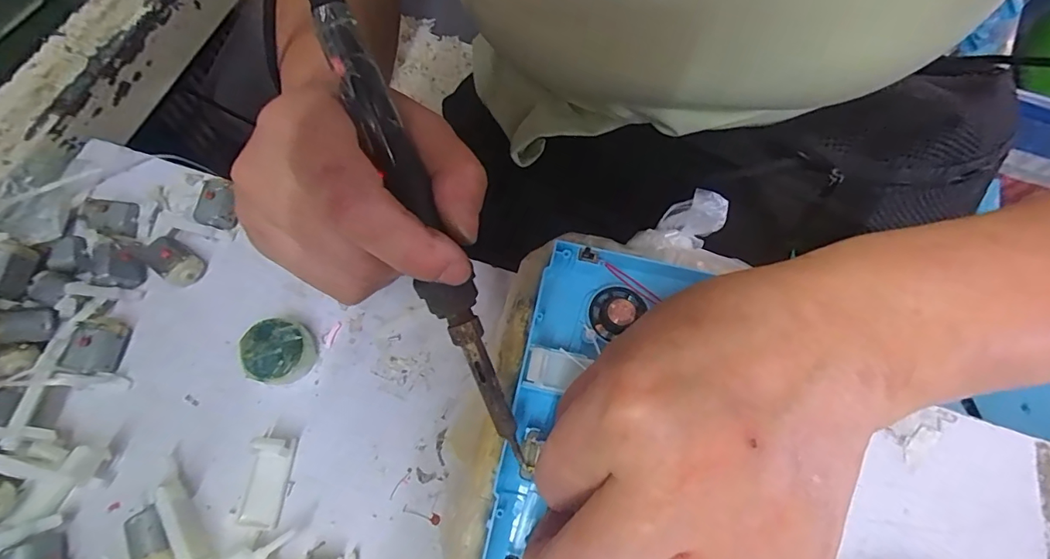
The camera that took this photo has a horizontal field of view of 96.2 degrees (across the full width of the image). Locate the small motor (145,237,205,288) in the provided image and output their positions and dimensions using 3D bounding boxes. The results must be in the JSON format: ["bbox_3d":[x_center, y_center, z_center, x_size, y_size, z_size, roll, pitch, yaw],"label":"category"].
[{"bbox_3d":[-0.194,-0.010,0.260,0.028,0.018,0.018,36,71,11],"label":"small motor"}]

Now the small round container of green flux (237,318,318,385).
[{"bbox_3d":[-0.129,0.038,0.246,0.032,0.018,0.032,1,68,-2],"label":"small round container of green flux"}]

